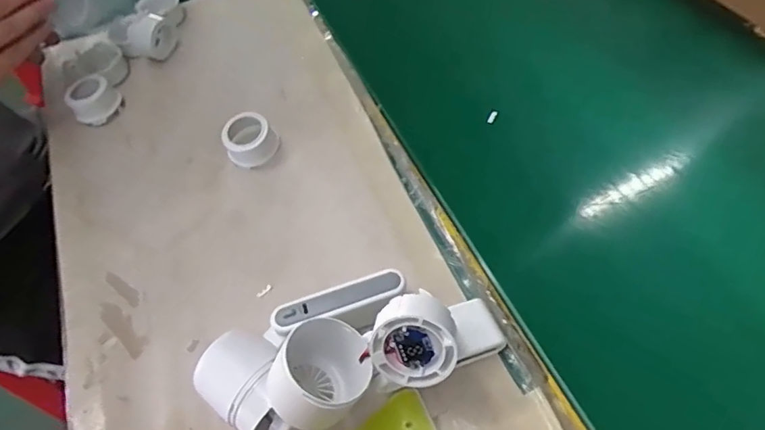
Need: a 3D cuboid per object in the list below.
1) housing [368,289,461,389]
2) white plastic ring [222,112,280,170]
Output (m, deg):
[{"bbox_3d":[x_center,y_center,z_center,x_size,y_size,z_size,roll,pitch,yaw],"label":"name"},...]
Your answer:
[{"bbox_3d":[0.021,0.077,0.319,0.053,0.055,0.035,3,21,9],"label":"housing"},{"bbox_3d":[-0.136,-0.076,0.507,0.053,0.036,0.048,-27,57,-9],"label":"white plastic ring"}]

